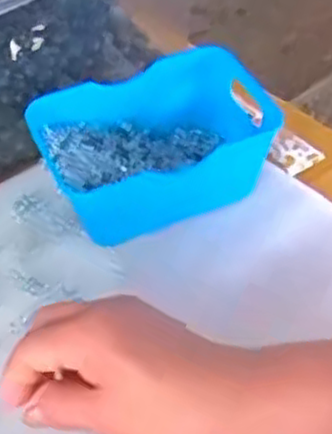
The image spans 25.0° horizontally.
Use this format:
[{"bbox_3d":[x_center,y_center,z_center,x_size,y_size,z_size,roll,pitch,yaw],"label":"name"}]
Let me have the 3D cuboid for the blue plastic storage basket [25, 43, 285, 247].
[{"bbox_3d":[-0.008,-0.051,0.509,0.148,0.062,0.099,-16,47,-10],"label":"blue plastic storage basket"}]

